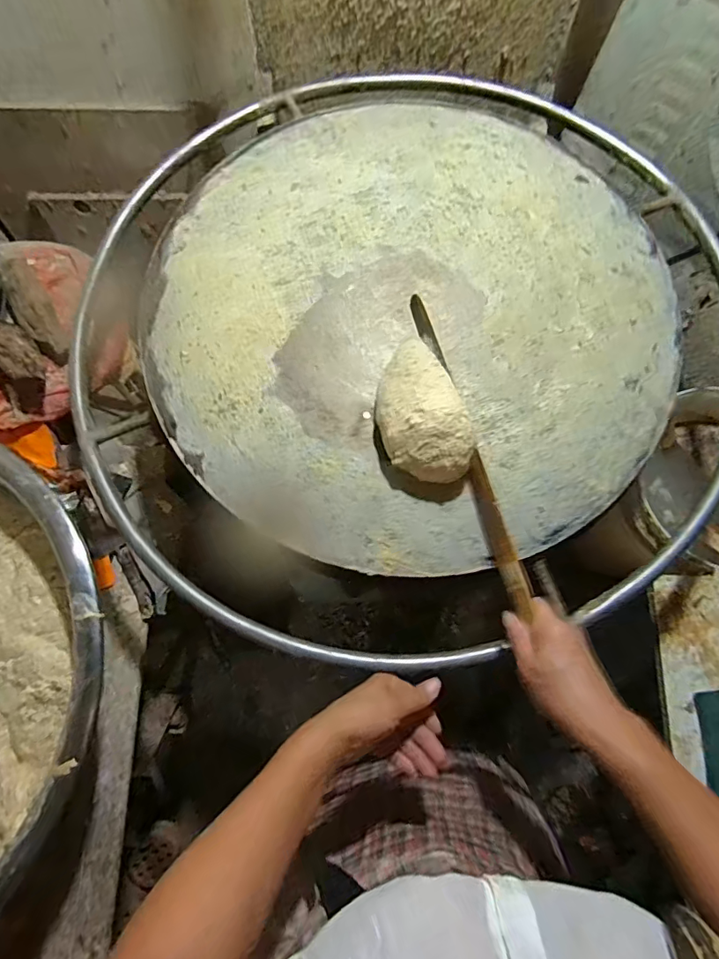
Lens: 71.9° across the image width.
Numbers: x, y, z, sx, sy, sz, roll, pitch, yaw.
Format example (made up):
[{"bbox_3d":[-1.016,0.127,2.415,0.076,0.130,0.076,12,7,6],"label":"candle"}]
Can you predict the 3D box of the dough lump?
[{"bbox_3d":[0.059,-0.075,0.525,0.082,0.067,0.163,-16,75,-5],"label":"dough lump"}]

